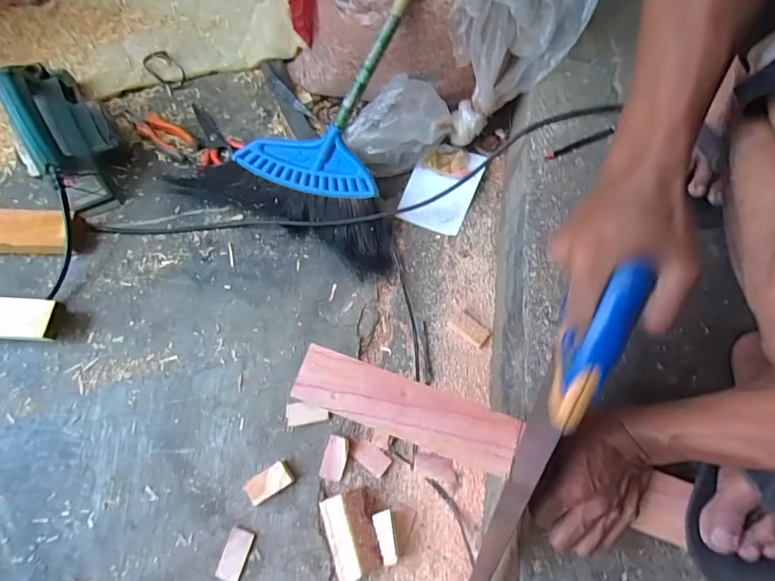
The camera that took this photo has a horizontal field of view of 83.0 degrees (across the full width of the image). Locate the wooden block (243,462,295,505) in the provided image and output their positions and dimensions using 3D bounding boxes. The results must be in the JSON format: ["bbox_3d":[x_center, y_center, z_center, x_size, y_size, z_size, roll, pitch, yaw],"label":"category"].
[{"bbox_3d":[-0.153,0.247,0.564,0.061,0.018,0.032,-28,71,-9],"label":"wooden block"}]

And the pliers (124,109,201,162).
[{"bbox_3d":[-0.384,-0.270,0.739,0.146,0.017,0.051,30,73,12],"label":"pliers"}]

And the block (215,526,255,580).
[{"bbox_3d":[-0.189,0.327,0.543,0.031,0.006,0.059,16,71,7],"label":"block"}]

